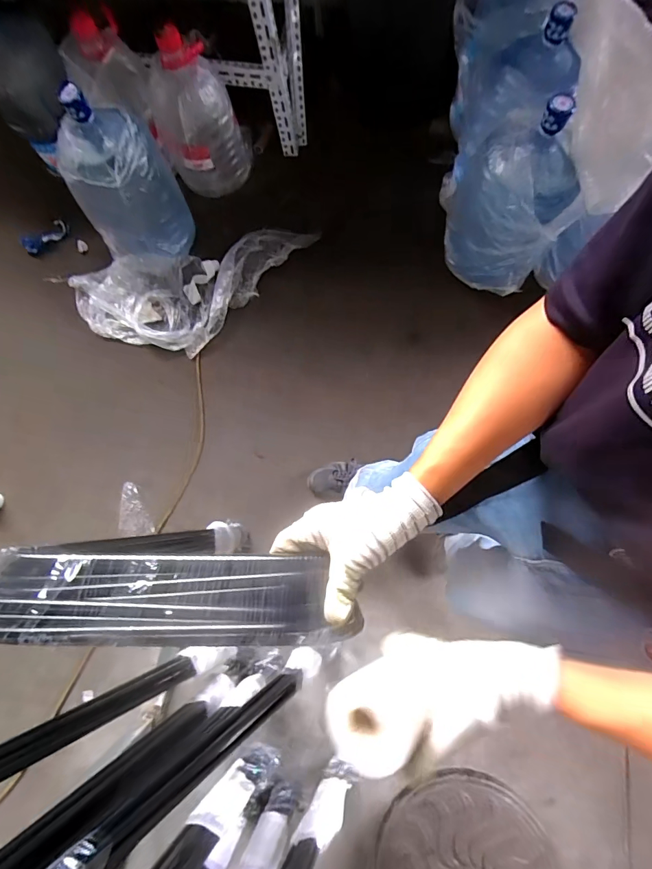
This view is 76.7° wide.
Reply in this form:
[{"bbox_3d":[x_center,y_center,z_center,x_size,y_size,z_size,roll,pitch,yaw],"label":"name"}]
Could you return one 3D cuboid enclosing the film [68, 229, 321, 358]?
[{"bbox_3d":[-0.405,-0.452,1.321,0.795,0.103,0.354,-16,77,0],"label":"film"}]

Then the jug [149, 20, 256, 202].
[{"bbox_3d":[-0.386,-0.975,1.290,0.269,0.423,0.214,-18,77,-1],"label":"jug"}]

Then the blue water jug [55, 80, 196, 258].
[{"bbox_3d":[-0.581,-0.703,1.180,0.271,0.422,0.209,4,77,4],"label":"blue water jug"}]

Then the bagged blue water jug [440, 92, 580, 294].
[{"bbox_3d":[0.482,-0.622,1.100,0.333,0.435,0.257,31,81,10],"label":"bagged blue water jug"}]

